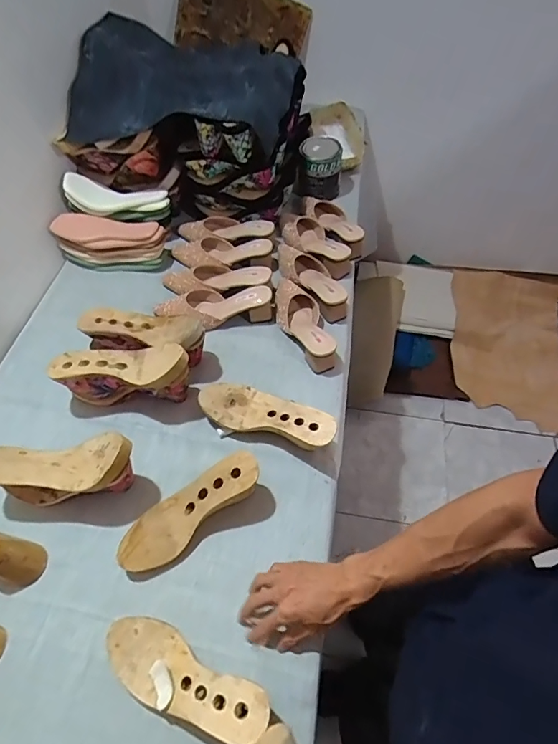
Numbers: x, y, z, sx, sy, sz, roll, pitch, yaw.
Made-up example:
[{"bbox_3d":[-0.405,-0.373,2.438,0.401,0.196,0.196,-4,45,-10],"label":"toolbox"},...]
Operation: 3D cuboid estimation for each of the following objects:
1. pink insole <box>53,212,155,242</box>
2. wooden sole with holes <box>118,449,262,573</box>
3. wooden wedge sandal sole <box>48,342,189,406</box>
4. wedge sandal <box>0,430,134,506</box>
[{"bbox_3d":[-0.395,-0.334,0.977,0.238,0.024,0.070,2,76,4],"label":"pink insole"},{"bbox_3d":[-0.136,0.205,0.645,0.235,0.076,0.084,-28,59,-16],"label":"wooden sole with holes"},{"bbox_3d":[-0.267,0.004,0.757,0.231,0.116,0.079,1,56,2],"label":"wooden wedge sandal sole"},{"bbox_3d":[-0.333,0.151,0.666,0.236,0.129,0.083,1,56,2],"label":"wedge sandal"}]

